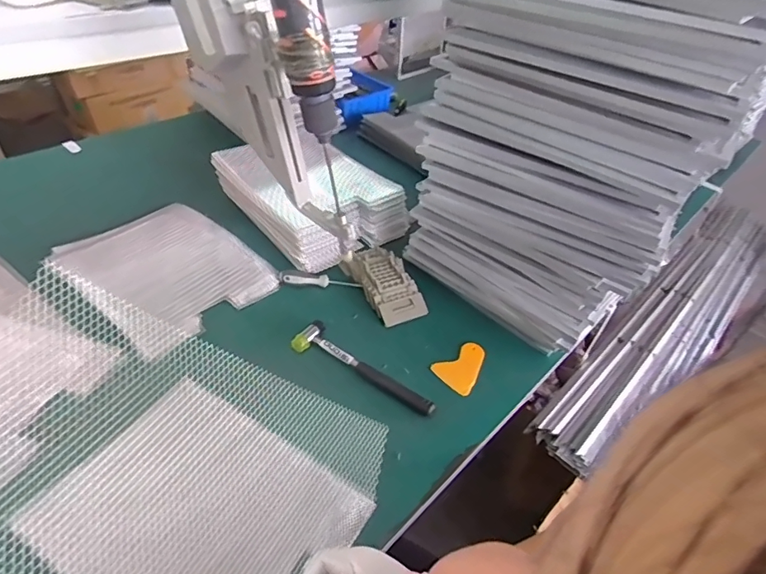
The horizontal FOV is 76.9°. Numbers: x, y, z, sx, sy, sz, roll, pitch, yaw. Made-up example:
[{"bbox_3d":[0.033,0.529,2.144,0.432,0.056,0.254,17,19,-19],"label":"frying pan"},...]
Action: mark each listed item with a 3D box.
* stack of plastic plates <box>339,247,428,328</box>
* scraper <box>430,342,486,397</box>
[{"bbox_3d":[0.005,-0.007,0.880,0.089,0.033,0.175,-17,47,-25],"label":"stack of plastic plates"},{"bbox_3d":[0.133,0.126,0.781,0.070,0.007,0.096,35,49,28],"label":"scraper"}]

